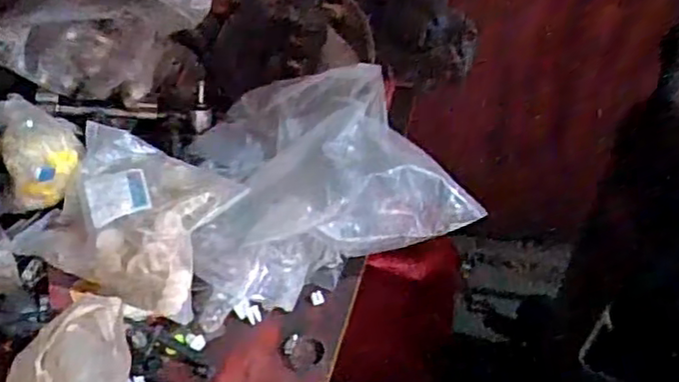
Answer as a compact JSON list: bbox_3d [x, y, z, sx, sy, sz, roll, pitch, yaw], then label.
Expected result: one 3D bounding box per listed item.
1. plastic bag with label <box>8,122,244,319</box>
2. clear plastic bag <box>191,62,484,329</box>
[{"bbox_3d":[-0.191,0.040,0.632,0.161,0.105,0.116,17,49,16],"label":"plastic bag with label"},{"bbox_3d":[-0.026,-0.010,0.658,0.251,0.138,0.181,-13,48,-11],"label":"clear plastic bag"}]

